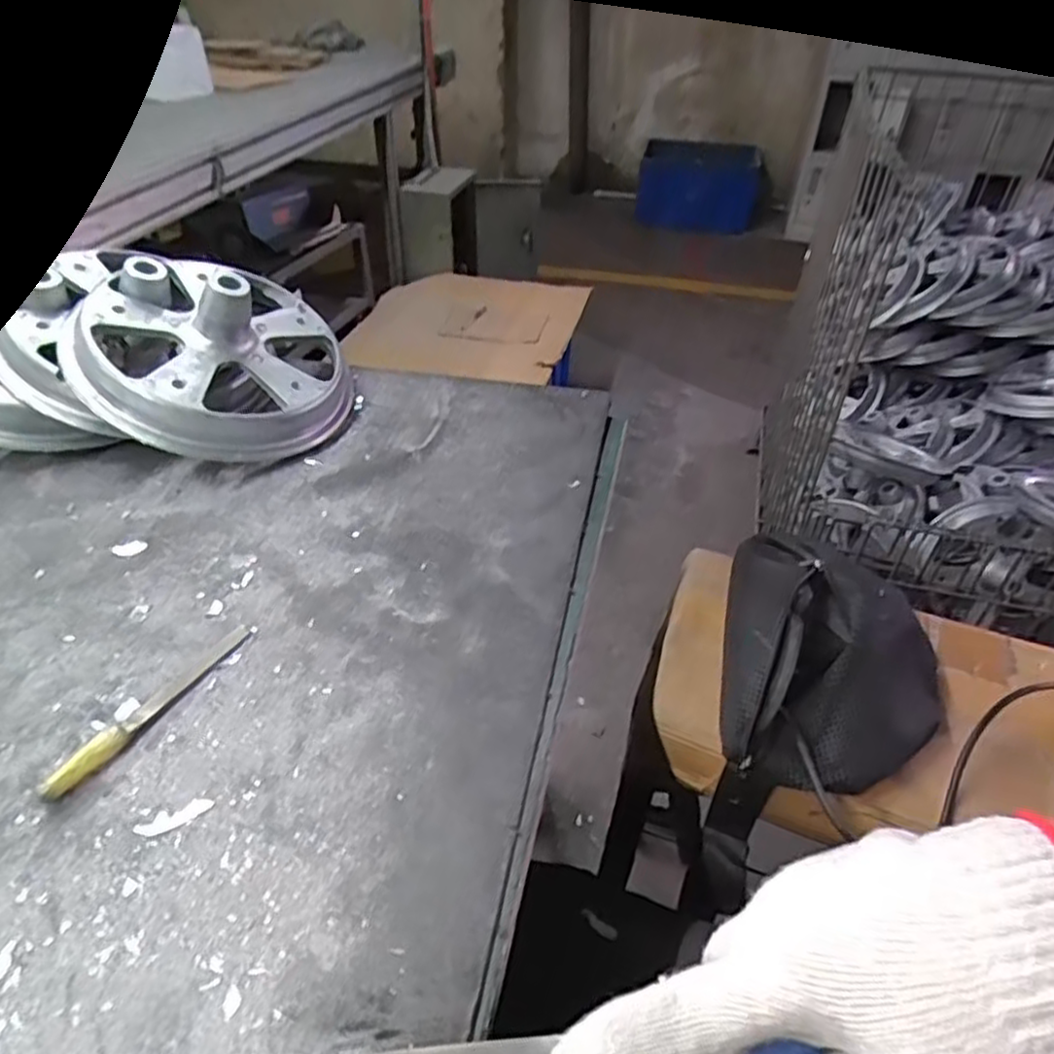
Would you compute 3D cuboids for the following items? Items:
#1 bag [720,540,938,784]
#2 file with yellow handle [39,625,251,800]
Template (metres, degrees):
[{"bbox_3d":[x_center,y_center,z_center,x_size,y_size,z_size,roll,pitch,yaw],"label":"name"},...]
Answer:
[{"bbox_3d":[0.234,0.075,0.534,0.158,0.066,0.242,13,41,13],"label":"bag"},{"bbox_3d":[-0.199,0.094,0.381,0.012,0.010,0.124,21,43,21],"label":"file with yellow handle"}]

